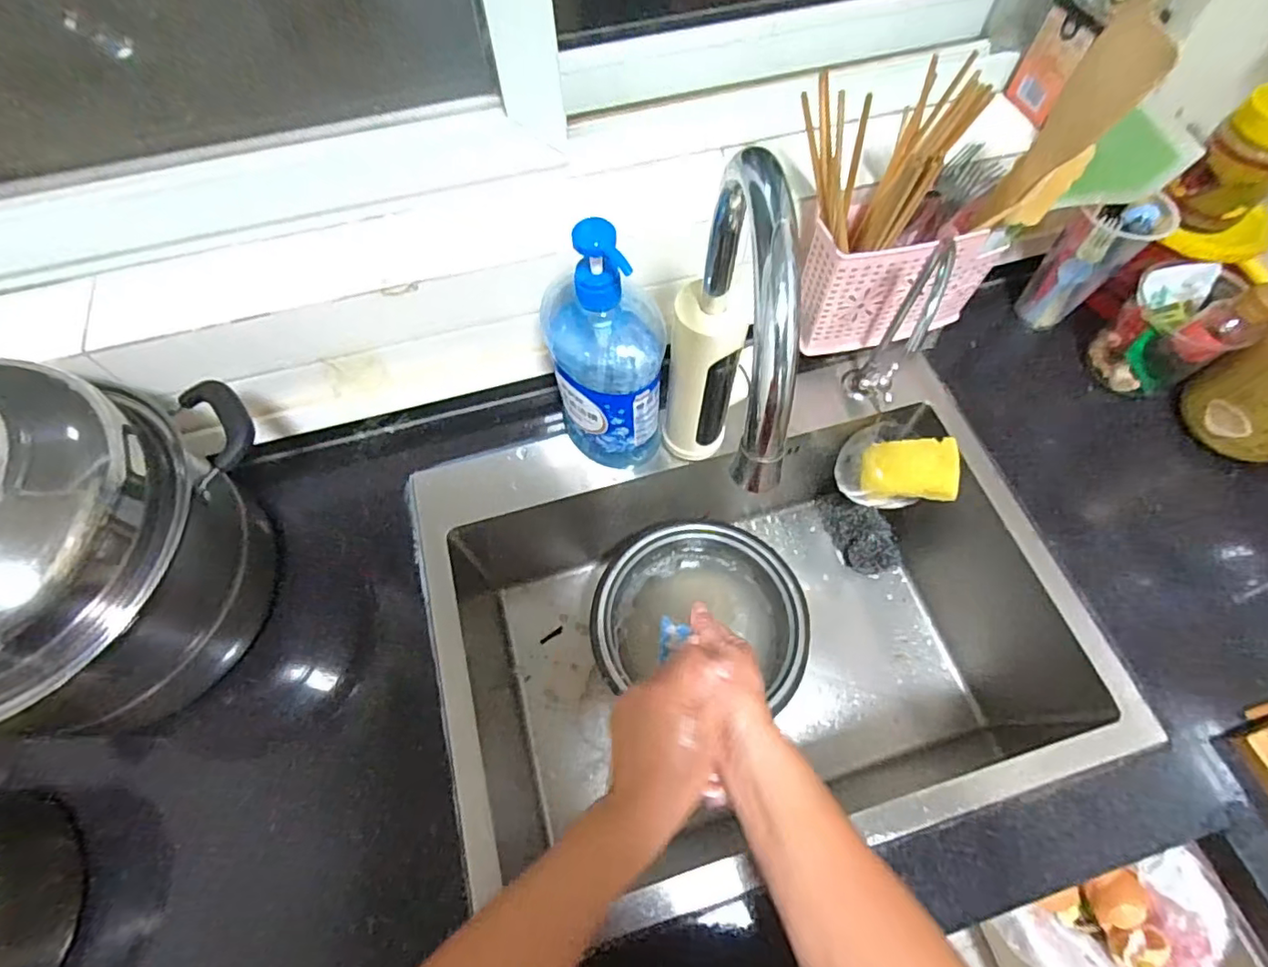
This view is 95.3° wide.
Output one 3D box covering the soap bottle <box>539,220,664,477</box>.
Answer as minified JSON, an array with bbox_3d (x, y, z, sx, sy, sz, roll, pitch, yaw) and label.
[{"bbox_3d":[-0.023,-0.103,0.513,0.095,0.255,0.087,-11,65,-5],"label":"soap bottle"}]

